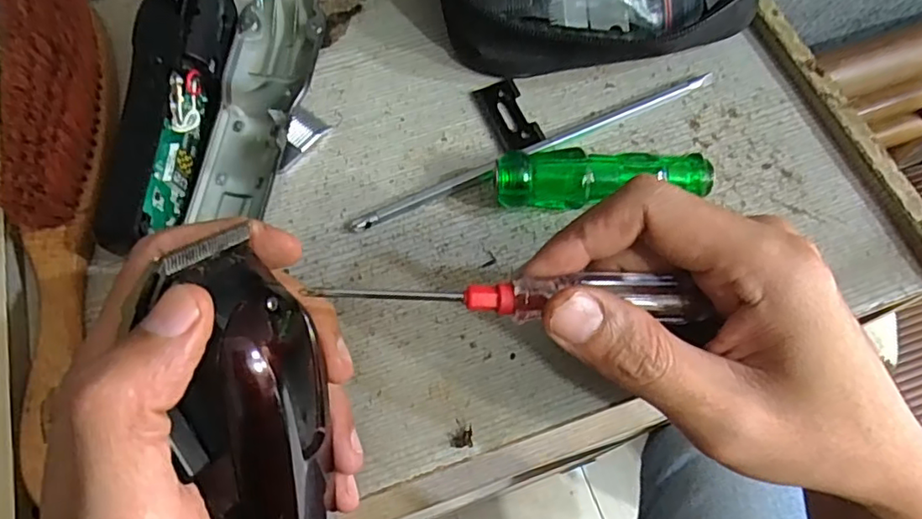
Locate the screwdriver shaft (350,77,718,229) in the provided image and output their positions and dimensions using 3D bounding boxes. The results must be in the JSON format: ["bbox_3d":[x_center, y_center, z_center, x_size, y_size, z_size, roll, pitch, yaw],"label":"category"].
[{"bbox_3d":[0.038,-0.053,0.284,0.189,0.007,0.008,-23,67,-9],"label":"screwdriver shaft"}]

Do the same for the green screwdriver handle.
[{"bbox_3d":[0.063,-0.034,0.265,0.093,0.023,0.022,-1,66,1],"label":"green screwdriver handle"}]

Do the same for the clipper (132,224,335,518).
[{"bbox_3d":[-0.059,0.071,0.194,0.034,0.044,0.156,-8,104,-3],"label":"clipper"}]

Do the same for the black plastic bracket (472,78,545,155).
[{"bbox_3d":[0.023,-0.072,0.293,0.022,0.004,0.040,-20,67,-8],"label":"black plastic bracket"}]

